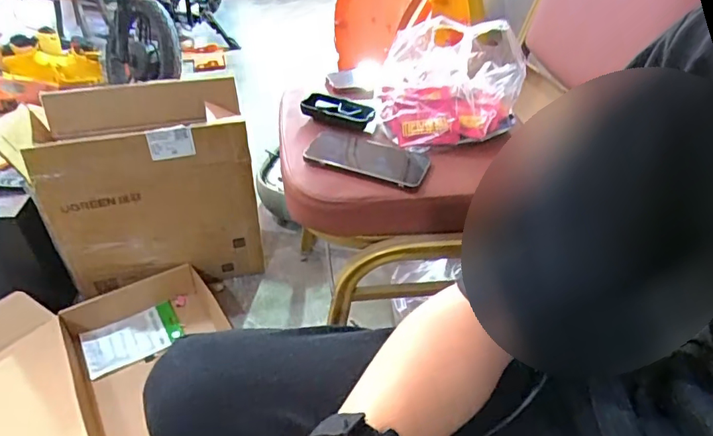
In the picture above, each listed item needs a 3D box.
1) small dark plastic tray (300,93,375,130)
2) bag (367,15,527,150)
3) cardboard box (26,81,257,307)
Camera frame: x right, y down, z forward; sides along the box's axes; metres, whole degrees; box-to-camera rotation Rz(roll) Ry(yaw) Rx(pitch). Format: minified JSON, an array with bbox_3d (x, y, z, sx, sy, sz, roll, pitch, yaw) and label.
[{"bbox_3d":[-0.029,-0.167,0.780,0.112,0.031,0.055,6,39,5],"label":"small dark plastic tray"},{"bbox_3d":[0.137,-0.210,0.754,0.208,0.139,0.184,8,40,8],"label":"bag"},{"bbox_3d":[-0.419,-0.062,1.068,0.376,0.398,0.228,-10,41,-14],"label":"cardboard box"}]

